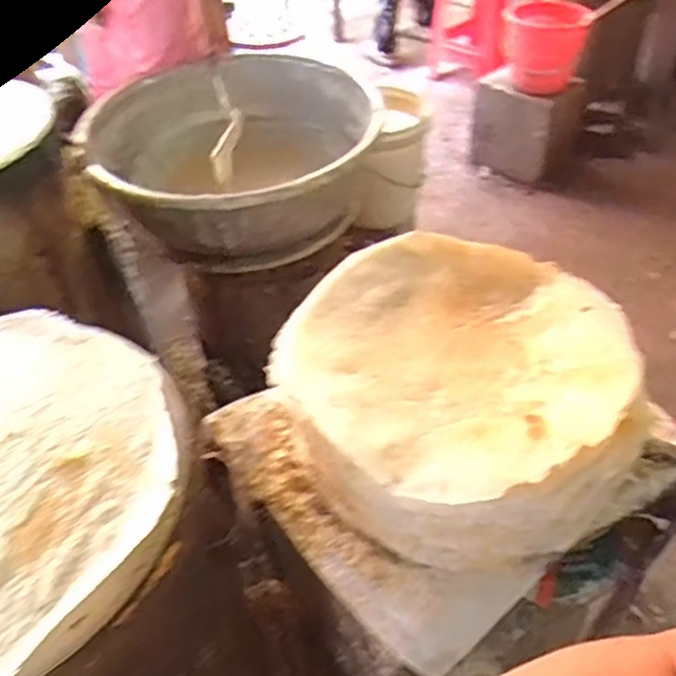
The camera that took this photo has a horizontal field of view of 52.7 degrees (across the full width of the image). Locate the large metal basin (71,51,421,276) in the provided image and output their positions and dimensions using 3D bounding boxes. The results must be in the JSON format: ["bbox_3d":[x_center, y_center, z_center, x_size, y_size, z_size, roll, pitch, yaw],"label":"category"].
[{"bbox_3d":[-0.195,-0.344,1.381,0.540,0.240,0.540,-1,46,1],"label":"large metal basin"}]

